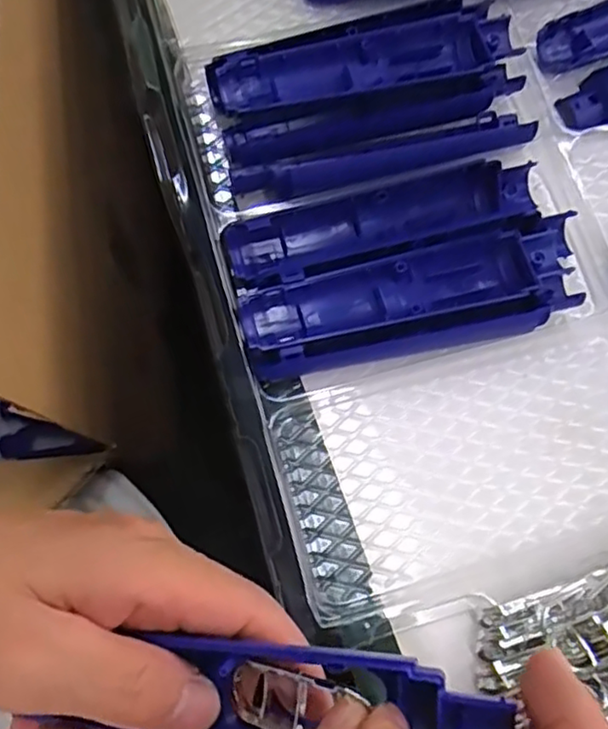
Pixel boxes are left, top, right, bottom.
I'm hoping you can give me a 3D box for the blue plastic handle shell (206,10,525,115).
[{"bbox_3d":[0.032,-0.162,0.350,0.163,0.017,0.036,-14,77,-5],"label":"blue plastic handle shell"}]

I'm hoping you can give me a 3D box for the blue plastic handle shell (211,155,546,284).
[{"bbox_3d":[0.042,-0.075,0.340,0.167,0.026,0.040,-16,77,-5],"label":"blue plastic handle shell"}]

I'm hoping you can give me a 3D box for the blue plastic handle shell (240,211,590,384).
[{"bbox_3d":[0.057,-0.029,0.331,0.174,0.028,0.053,-14,77,-5],"label":"blue plastic handle shell"}]

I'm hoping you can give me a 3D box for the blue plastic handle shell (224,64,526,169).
[{"bbox_3d":[0.038,-0.137,0.354,0.163,0.021,0.022,-13,76,-5],"label":"blue plastic handle shell"}]

